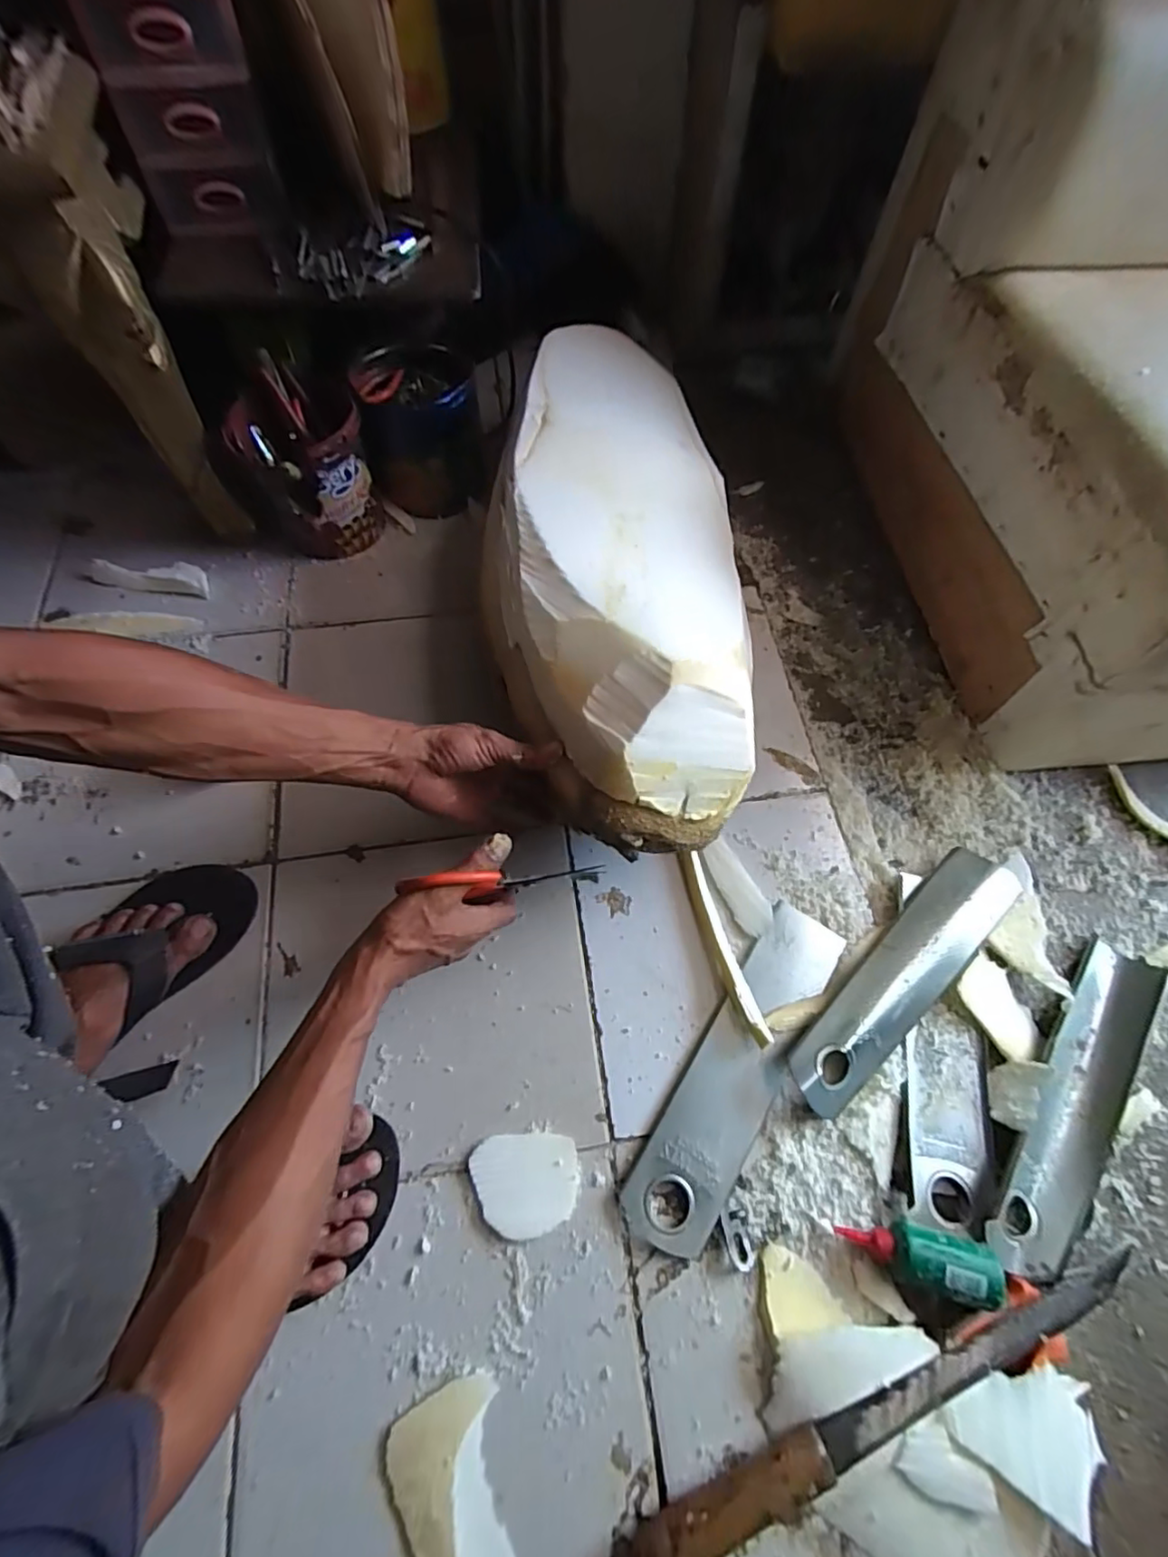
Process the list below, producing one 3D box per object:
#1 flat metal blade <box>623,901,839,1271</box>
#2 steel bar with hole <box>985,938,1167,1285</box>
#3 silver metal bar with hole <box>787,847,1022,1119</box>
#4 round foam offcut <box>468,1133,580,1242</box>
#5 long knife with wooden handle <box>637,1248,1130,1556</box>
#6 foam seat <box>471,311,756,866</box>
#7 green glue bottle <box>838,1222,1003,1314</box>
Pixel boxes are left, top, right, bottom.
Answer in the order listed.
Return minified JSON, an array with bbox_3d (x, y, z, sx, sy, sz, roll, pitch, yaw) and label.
[{"bbox_3d":[0.142,0.260,0.550,0.081,0.013,0.311,31,67,13],"label":"flat metal blade"},{"bbox_3d":[0.440,0.282,0.537,0.082,0.023,0.302,36,68,15],"label":"steel bar with hole"},{"bbox_3d":[0.311,0.183,0.584,0.321,0.040,0.069,-39,71,-18],"label":"silver metal bar with hole"},{"bbox_3d":[-0.050,0.339,0.510,0.087,0.009,0.071,-1,64,-2],"label":"round foam offcut"},{"bbox_3d":[0.233,0.459,0.448,0.416,0.032,0.041,-21,66,-11],"label":"long knife with wooden handle"},{"bbox_3d":[0.037,-0.228,0.602,0.248,0.103,0.588,-4,62,-4],"label":"foam seat"},{"bbox_3d":[0.266,0.380,0.482,0.117,0.034,0.046,13,64,5],"label":"green glue bottle"}]

